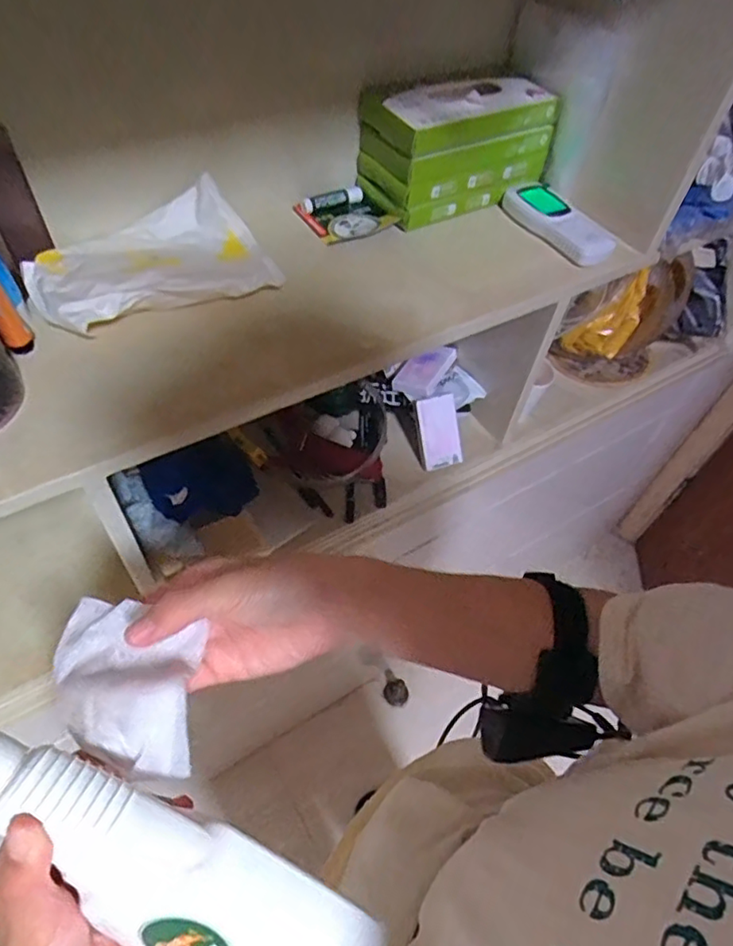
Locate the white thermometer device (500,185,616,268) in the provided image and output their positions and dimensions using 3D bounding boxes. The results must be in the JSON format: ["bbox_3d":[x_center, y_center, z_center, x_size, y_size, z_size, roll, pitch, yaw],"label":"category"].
[{"bbox_3d":[0.210,-0.273,0.633,0.051,0.025,0.135,-25,59,-22],"label":"white thermometer device"}]

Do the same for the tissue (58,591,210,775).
[{"bbox_3d":[-0.123,0.105,0.298,0.071,0.022,0.086,1,53,-5],"label":"tissue"}]

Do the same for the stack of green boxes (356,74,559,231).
[{"bbox_3d":[0.097,-0.361,0.636,0.196,0.100,0.103,-24,59,-22],"label":"stack of green boxes"}]

